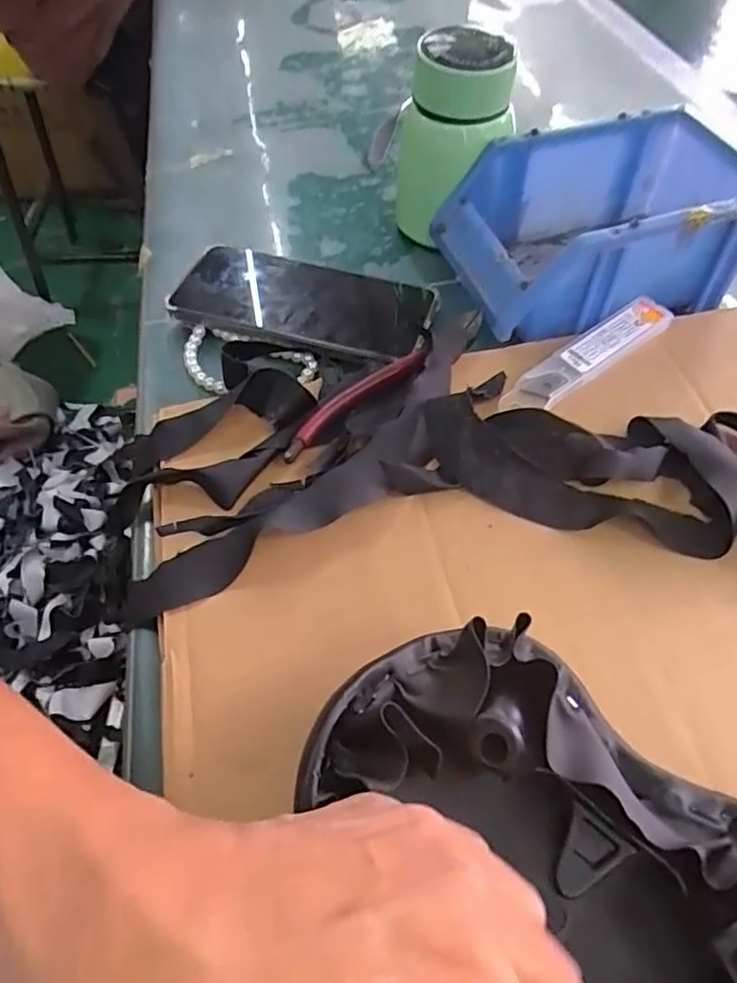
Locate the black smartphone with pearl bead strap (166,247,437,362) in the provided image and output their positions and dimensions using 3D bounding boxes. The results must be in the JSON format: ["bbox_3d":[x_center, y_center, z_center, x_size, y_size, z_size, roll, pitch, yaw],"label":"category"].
[{"bbox_3d":[-0.042,-0.121,0.398,0.160,0.009,0.080,13,53,9],"label":"black smartphone with pearl bead strap"}]

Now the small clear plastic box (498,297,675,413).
[{"bbox_3d":[0.129,-0.079,0.362,0.122,0.013,0.025,-33,61,-20],"label":"small clear plastic box"}]

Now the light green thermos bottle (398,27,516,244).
[{"bbox_3d":[0.057,-0.230,0.420,0.068,0.119,0.064,-2,56,2],"label":"light green thermos bottle"}]

